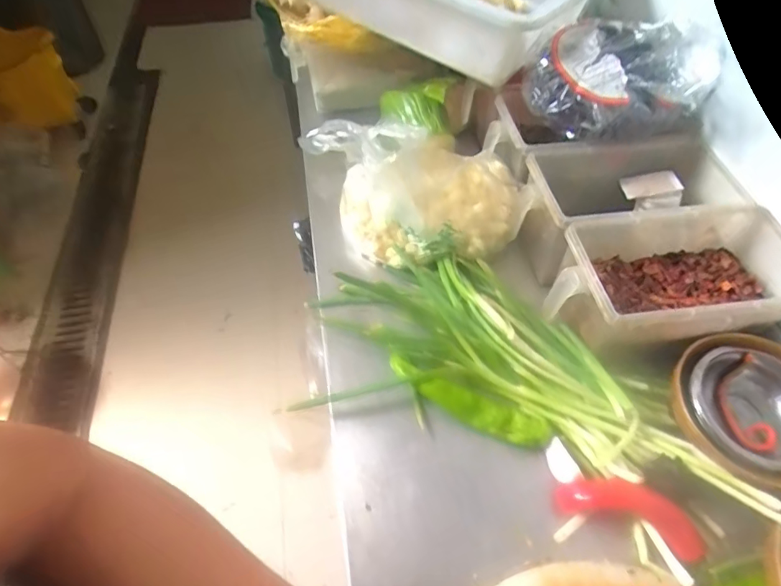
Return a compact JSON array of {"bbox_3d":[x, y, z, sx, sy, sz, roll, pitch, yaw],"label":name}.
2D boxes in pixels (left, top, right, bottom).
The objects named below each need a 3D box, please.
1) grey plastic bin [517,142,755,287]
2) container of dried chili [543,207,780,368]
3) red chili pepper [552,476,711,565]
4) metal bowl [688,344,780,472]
[{"bbox_3d":[0.337,-0.132,0.745,0.310,0.138,0.164,-10,56,-5],"label":"grey plastic bin"},{"bbox_3d":[0.361,-0.011,0.635,0.307,0.098,0.171,-9,55,-4],"label":"container of dried chili"},{"bbox_3d":[0.266,0.242,0.552,0.154,0.021,0.056,17,57,13],"label":"red chili pepper"},{"bbox_3d":[0.432,0.141,0.596,0.137,0.043,0.145,-1,55,1],"label":"metal bowl"}]

